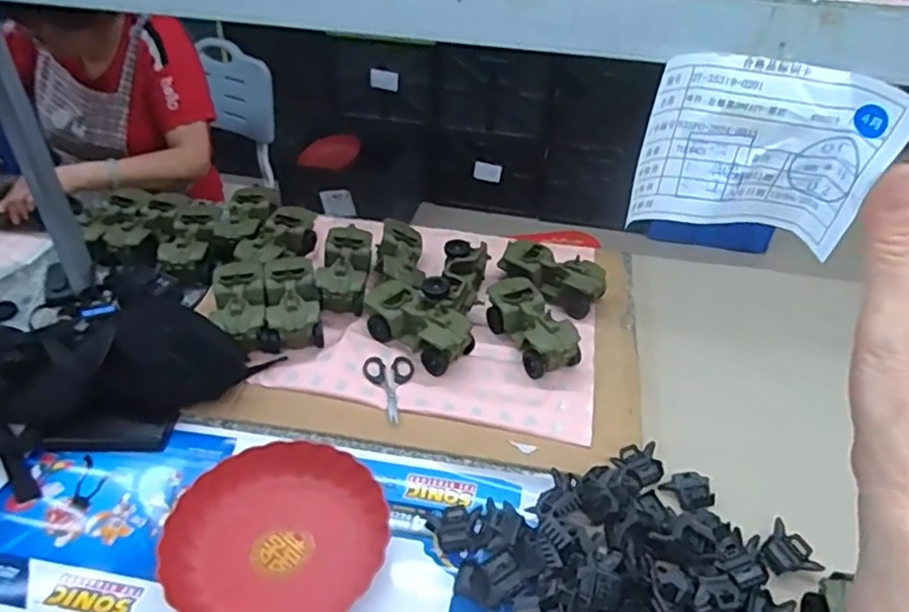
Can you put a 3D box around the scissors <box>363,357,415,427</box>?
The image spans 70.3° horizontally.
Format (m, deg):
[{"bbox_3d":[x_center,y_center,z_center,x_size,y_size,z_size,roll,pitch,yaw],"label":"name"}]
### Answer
[{"bbox_3d":[-0.100,0.120,0.948,0.072,0.009,0.127,3,39,1],"label":"scissors"}]

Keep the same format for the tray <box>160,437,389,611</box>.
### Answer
[{"bbox_3d":[-0.200,0.262,0.741,0.227,0.045,0.226,1,39,-1],"label":"tray"}]

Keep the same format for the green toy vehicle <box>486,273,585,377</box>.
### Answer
[{"bbox_3d":[0.120,0.026,1.012,0.083,0.072,0.177,-16,43,-22],"label":"green toy vehicle"}]

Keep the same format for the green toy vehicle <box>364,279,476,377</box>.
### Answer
[{"bbox_3d":[-0.052,0.022,1.010,0.178,0.071,0.109,28,46,28],"label":"green toy vehicle"}]

